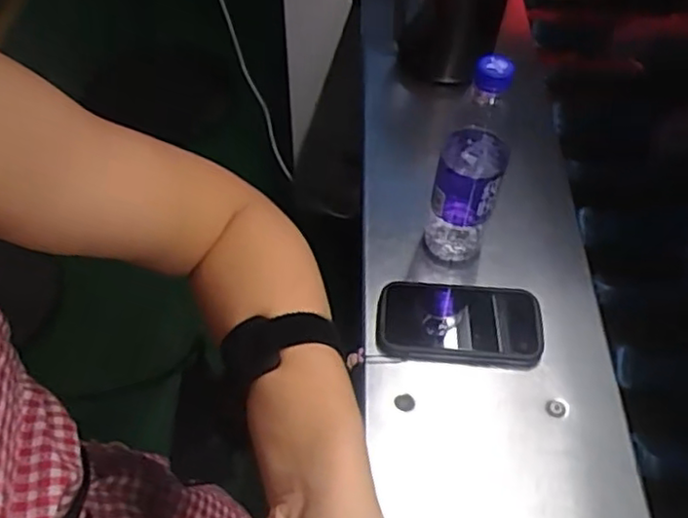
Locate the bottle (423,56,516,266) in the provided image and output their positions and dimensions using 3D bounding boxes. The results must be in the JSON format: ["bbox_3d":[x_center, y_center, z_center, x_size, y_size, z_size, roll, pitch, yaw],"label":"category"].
[{"bbox_3d":[0.120,-0.088,0.628,0.063,0.234,0.068,8,55,6],"label":"bottle"}]

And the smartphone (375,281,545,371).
[{"bbox_3d":[0.113,0.062,0.653,0.158,0.013,0.087,6,54,4],"label":"smartphone"}]

